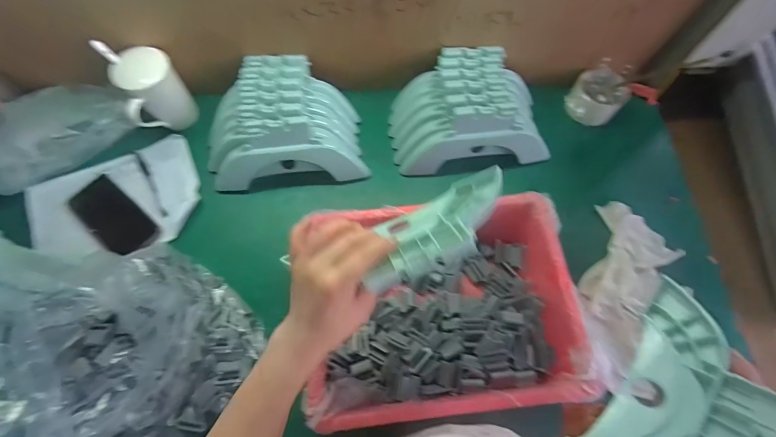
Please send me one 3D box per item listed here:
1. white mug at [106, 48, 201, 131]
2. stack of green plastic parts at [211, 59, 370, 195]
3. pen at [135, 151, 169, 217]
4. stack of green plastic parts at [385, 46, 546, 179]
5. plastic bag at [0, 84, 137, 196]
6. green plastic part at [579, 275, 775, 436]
[{"bbox_3d":[-0.383,-0.203,0.599,0.099,0.117,0.075,-42,74,-16],"label":"white mug"},{"bbox_3d":[-0.172,-0.158,0.597,0.242,0.102,0.183,-6,68,-3],"label":"stack of green plastic parts"},{"bbox_3d":[-0.400,-0.058,0.611,0.011,0.013,0.136,-30,71,-12],"label":"pen"},{"bbox_3d":[0.136,-0.178,0.598,0.258,0.106,0.159,-7,68,-3],"label":"stack of green plastic parts"},{"bbox_3d":[-0.577,-0.142,0.618,0.271,0.075,0.137,-38,72,-14],"label":"plastic bag"},{"bbox_3d":[0.252,0.166,0.315,0.228,0.035,0.117,-40,33,-18],"label":"green plastic part"}]

